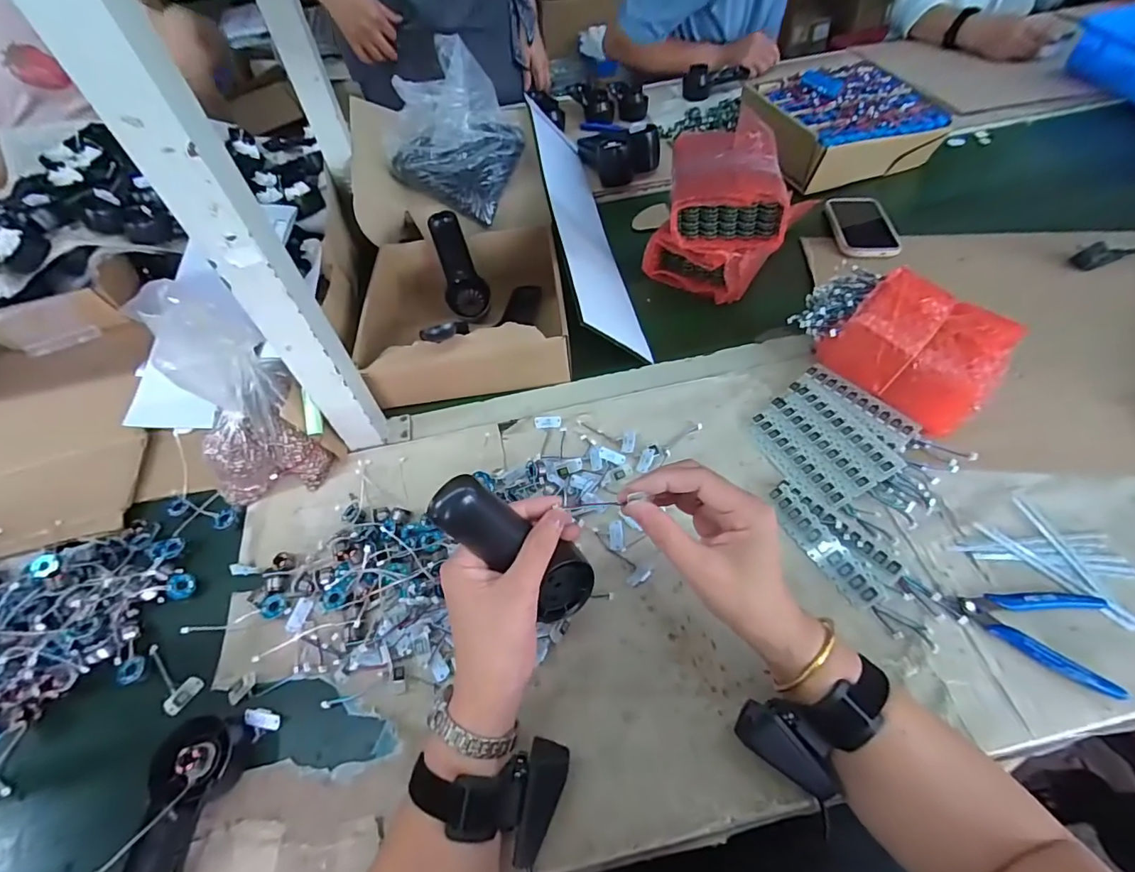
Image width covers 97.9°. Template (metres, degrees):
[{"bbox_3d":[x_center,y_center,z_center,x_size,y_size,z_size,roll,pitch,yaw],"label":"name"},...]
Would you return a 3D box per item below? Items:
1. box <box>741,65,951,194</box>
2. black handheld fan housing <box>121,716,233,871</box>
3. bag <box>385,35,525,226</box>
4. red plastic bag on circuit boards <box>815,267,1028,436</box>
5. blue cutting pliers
[{"bbox_3d":[0.469,-0.543,0.865,0.258,0.098,0.241,-17,54,-7],"label":"box"},{"bbox_3d":[-0.293,0.292,0.362,0.047,0.032,0.145,0,54,6],"label":"black handheld fan housing"},{"bbox_3d":[-0.170,-0.449,0.733,0.187,0.154,0.176,20,58,19],"label":"bag"},{"bbox_3d":[0.367,-0.086,0.525,0.102,0.095,0.153,-38,59,-20],"label":"red plastic bag on circuit boards"},{"bbox_3d":[0.383,0.153,0.411,0.114,0.016,0.078,16,57,17],"label":"blue cutting pliers"}]

